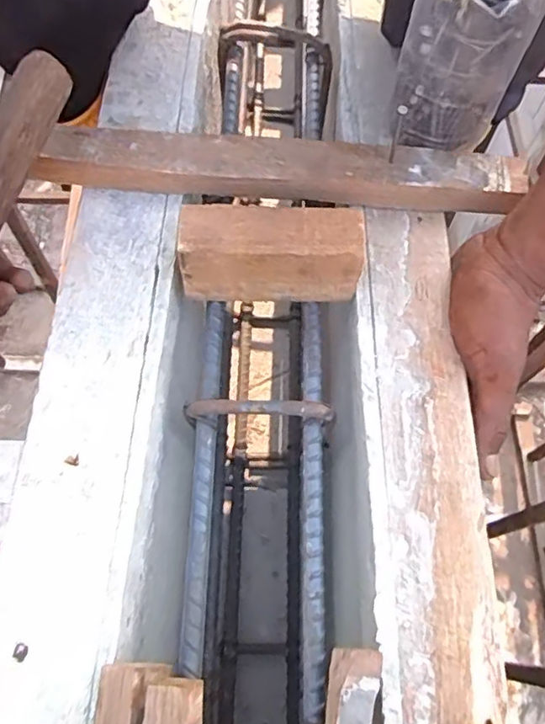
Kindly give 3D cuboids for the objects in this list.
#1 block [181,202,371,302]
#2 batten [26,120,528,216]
[{"bbox_3d":[-0.002,-0.062,0.333,0.099,0.046,0.033,1,65,-2],"label":"block"},{"bbox_3d":[0.005,-0.118,0.354,0.286,0.017,0.040,4,65,-1],"label":"batten"}]

